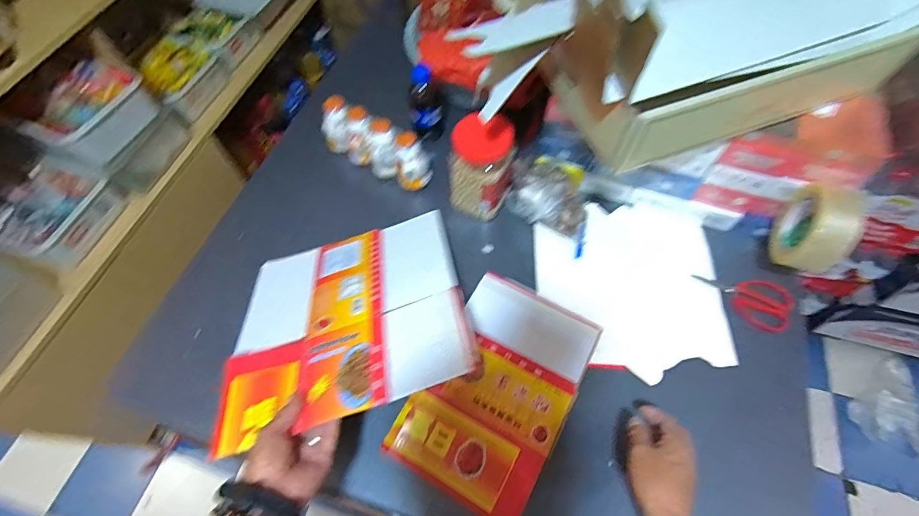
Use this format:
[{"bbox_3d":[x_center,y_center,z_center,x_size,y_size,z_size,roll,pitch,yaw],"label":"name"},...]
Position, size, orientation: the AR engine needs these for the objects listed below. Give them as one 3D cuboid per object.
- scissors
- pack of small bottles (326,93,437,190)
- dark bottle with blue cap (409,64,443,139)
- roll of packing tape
[{"bbox_3d":[0.458,0.063,0.669,0.138,0.009,0.083,23,68,22],"label":"scissors"},{"bbox_3d":[-0.161,-0.213,0.778,0.227,0.097,0.061,31,67,17],"label":"pack of small bottles"},{"bbox_3d":[-0.064,-0.300,0.792,0.066,0.142,0.053,-5,62,-1],"label":"dark bottle with blue cap"},{"bbox_3d":[0.512,-0.041,0.598,0.047,0.127,0.128,21,64,12],"label":"roll of packing tape"}]

